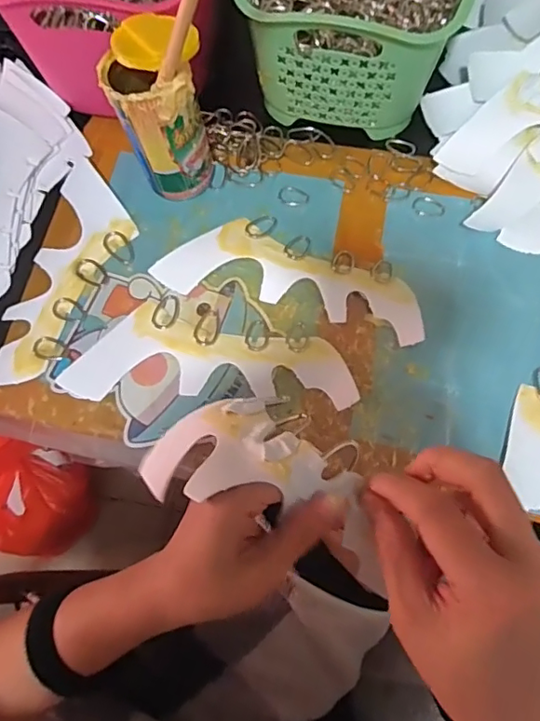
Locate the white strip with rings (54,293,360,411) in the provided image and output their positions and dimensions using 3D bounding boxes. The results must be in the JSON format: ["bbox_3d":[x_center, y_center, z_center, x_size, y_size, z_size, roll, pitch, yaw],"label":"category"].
[{"bbox_3d":[-0.049,-0.007,0.443,0.230,0.005,0.086,3,70,3],"label":"white strip with rings"}]

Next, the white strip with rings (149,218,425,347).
[{"bbox_3d":[0.020,-0.072,0.463,0.229,0.012,0.078,17,71,8],"label":"white strip with rings"}]

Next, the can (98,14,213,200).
[{"bbox_3d":[-0.091,-0.209,0.455,0.071,0.126,0.079,-6,70,-1],"label":"can"}]

